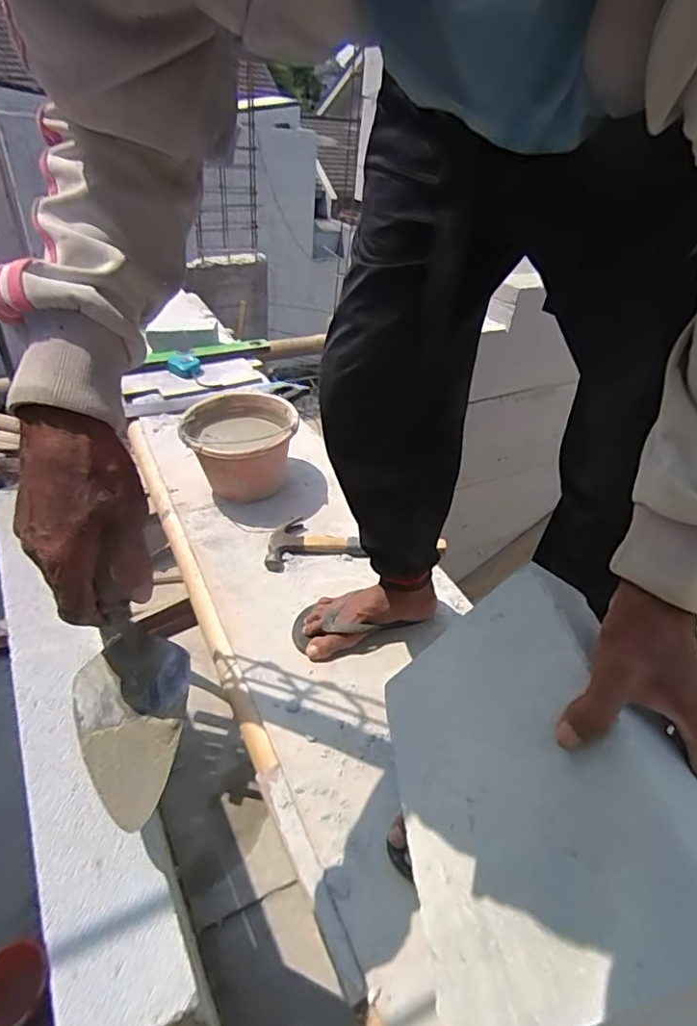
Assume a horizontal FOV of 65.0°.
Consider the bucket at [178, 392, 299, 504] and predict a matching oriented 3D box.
[{"bbox_3d":[-0.233,-0.145,1.188,0.230,0.162,0.245,-1,38,-9],"label":"bucket"}]

